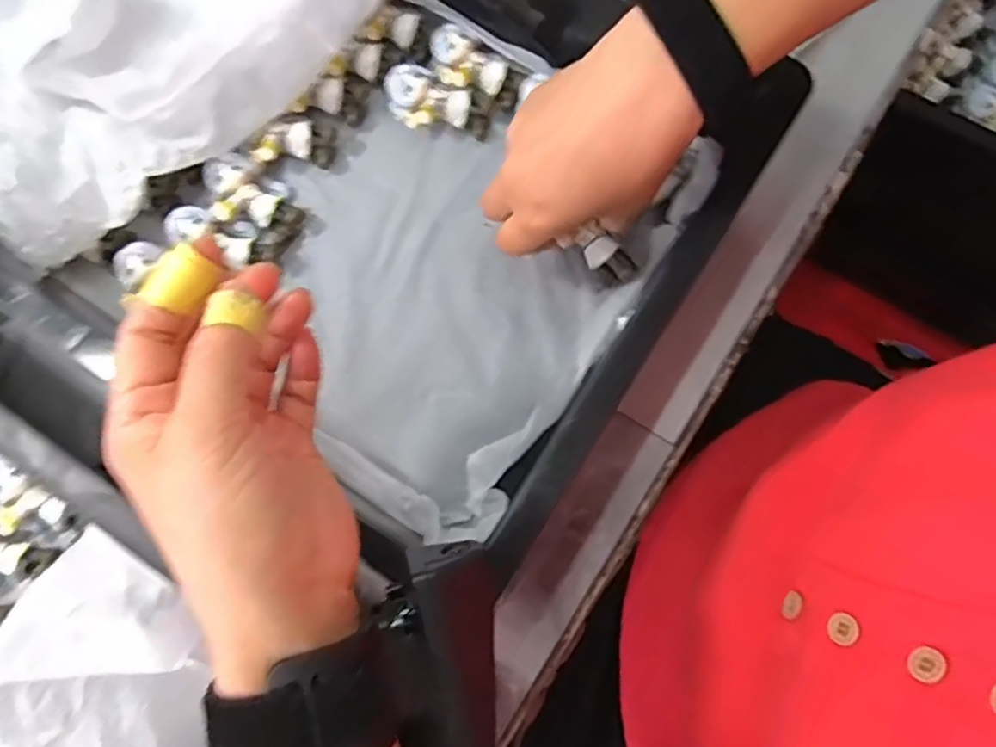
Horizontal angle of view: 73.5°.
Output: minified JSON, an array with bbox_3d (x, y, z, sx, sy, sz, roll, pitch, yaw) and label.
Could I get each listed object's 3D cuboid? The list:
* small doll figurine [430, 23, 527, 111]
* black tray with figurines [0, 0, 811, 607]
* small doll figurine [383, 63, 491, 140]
[{"bbox_3d":[-0.016,-0.190,0.416,0.062,0.017,0.033,31,78,-8],"label":"small doll figurine"},{"bbox_3d":[-0.103,-0.139,0.371,0.444,0.096,0.319,29,78,7],"label":"black tray with figurines"},{"bbox_3d":[-0.038,-0.164,0.413,0.067,0.022,0.036,20,77,-11],"label":"small doll figurine"}]

